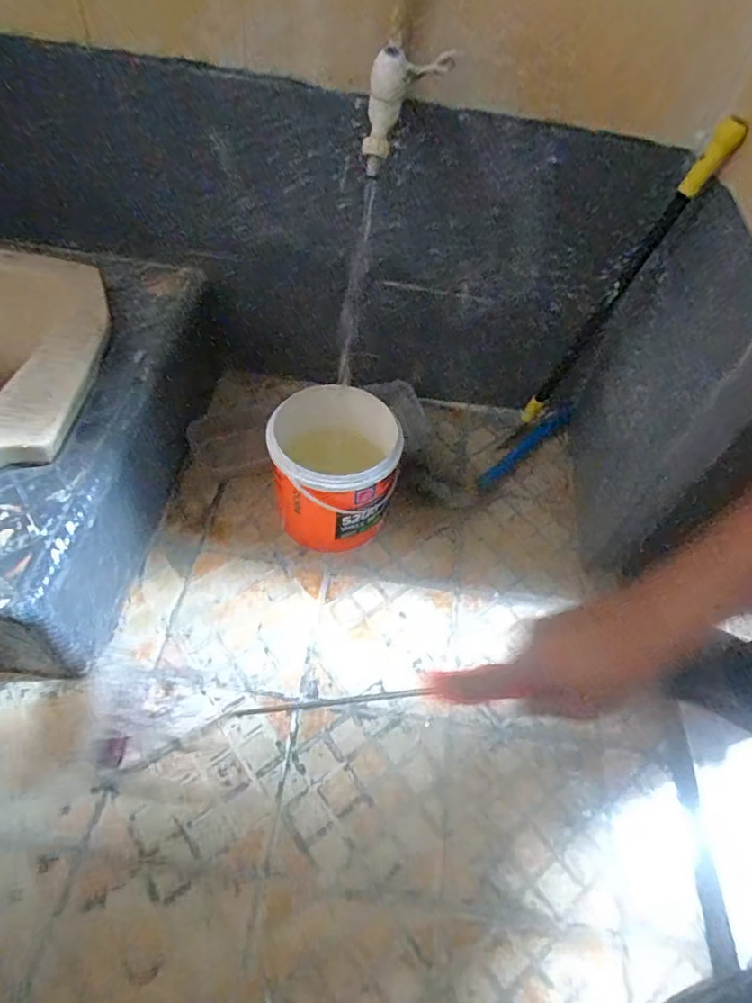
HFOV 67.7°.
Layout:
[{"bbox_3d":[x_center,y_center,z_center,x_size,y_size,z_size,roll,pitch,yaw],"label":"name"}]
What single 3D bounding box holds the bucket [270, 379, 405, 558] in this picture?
[{"bbox_3d":[-0.062,-0.042,0.851,0.175,0.194,0.184,3,52,-4],"label":"bucket"}]

